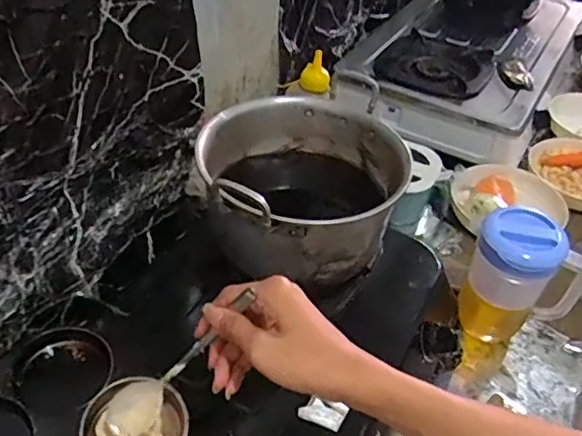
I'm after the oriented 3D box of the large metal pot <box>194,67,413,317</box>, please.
[{"bbox_3d":[0.017,-0.022,0.669,0.213,0.156,0.228,2,42,-2],"label":"large metal pot"}]

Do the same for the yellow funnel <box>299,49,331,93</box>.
[{"bbox_3d":[0.036,-0.216,0.823,0.044,0.052,0.047,5,42,1],"label":"yellow funnel"}]

